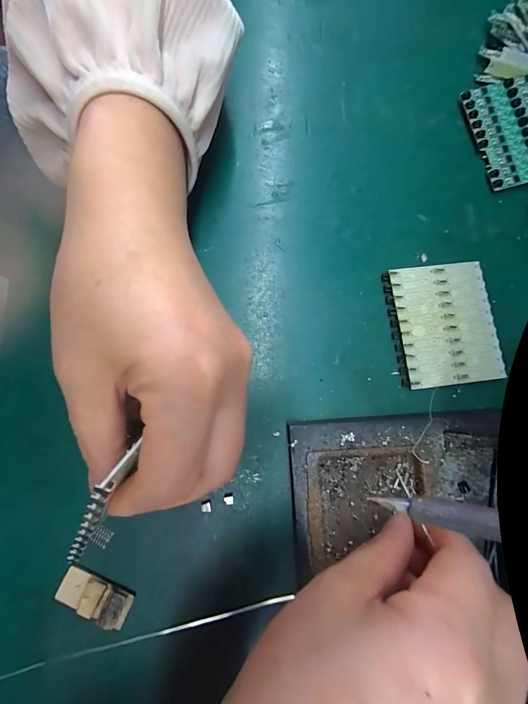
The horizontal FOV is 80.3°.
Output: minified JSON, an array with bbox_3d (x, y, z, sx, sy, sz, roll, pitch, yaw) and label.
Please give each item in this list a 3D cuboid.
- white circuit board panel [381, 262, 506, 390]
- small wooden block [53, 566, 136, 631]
[{"bbox_3d":[0.118,-0.019,0.206,0.067,0.005,0.079,-6,82,-3],"label":"white circuit board panel"},{"bbox_3d":[-0.093,0.135,0.173,0.040,0.008,0.018,23,81,2],"label":"small wooden block"}]

